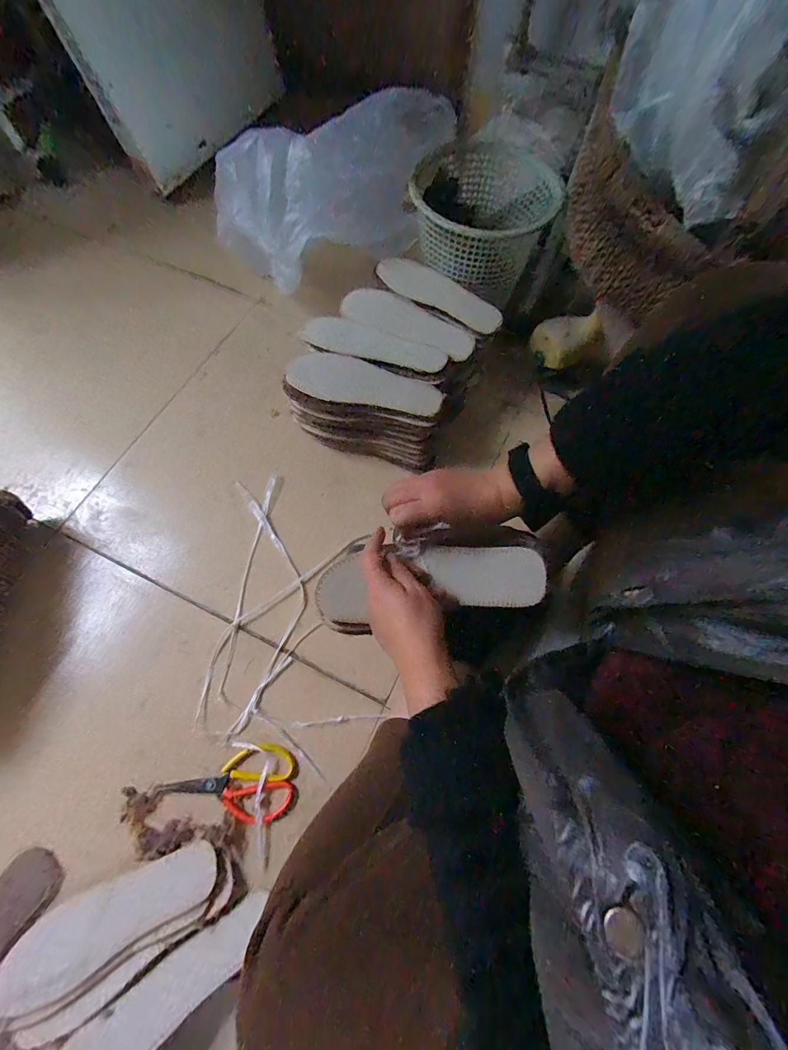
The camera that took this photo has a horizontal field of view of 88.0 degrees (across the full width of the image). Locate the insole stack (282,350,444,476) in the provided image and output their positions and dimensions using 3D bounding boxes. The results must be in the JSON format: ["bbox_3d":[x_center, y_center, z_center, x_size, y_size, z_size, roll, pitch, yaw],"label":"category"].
[{"bbox_3d":[-0.044,-0.187,0.692,0.244,0.160,0.089,12,67,3],"label":"insole stack"}]

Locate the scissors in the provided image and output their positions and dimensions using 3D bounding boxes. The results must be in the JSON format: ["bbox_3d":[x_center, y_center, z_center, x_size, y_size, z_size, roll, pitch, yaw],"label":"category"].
[{"bbox_3d":[-0.222,0.352,0.545,0.184,0.010,0.089,-6,67,-4],"label":"scissors"}]

